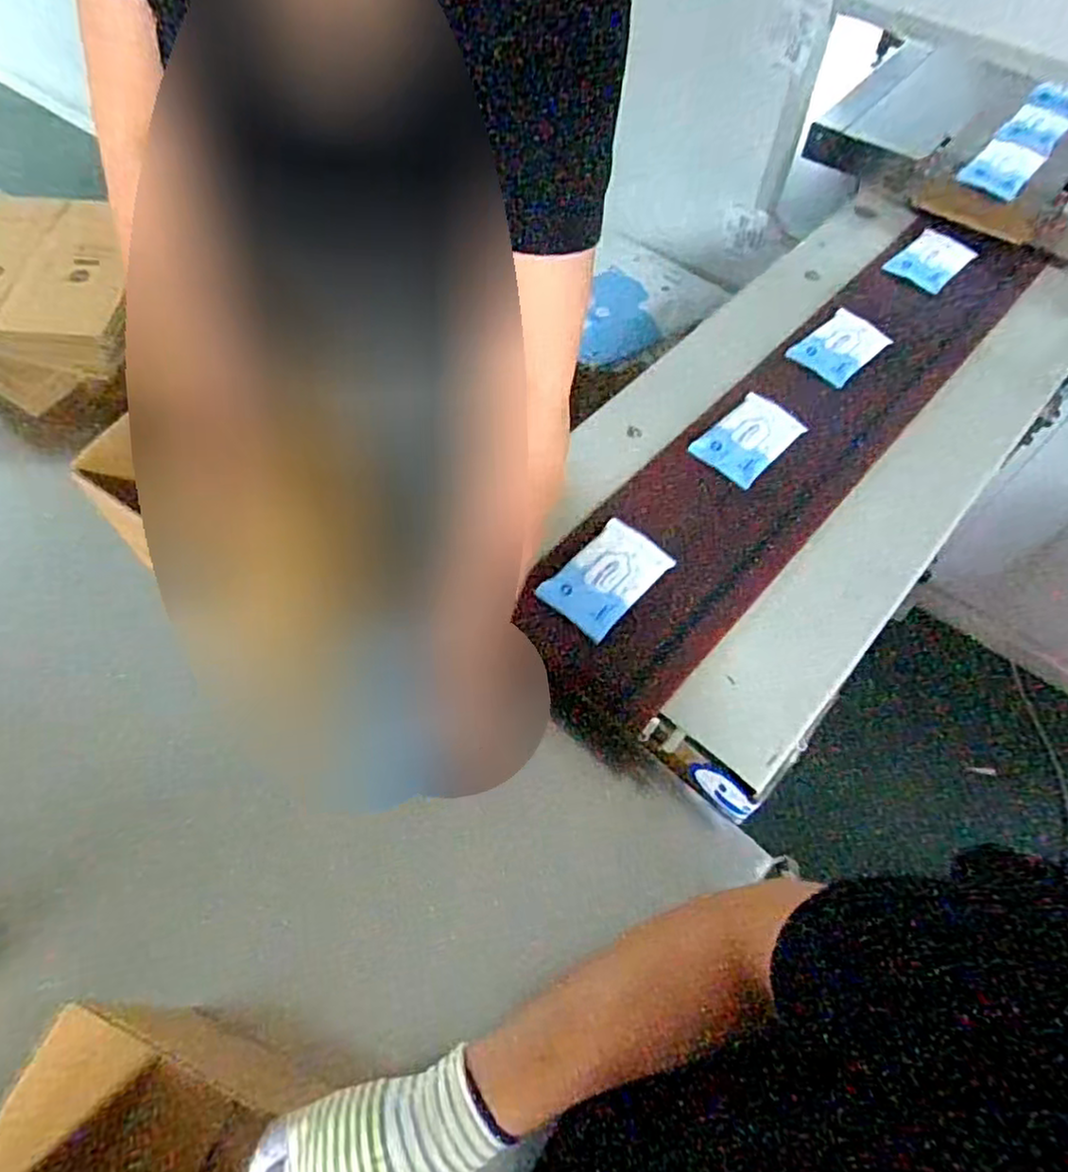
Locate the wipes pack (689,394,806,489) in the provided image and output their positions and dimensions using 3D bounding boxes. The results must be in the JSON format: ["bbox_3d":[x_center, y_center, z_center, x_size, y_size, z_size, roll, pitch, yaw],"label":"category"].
[{"bbox_3d":[0.281,-0.194,0.910,0.090,0.024,0.161,39,66,20],"label":"wipes pack"}]

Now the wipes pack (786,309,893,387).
[{"bbox_3d":[0.466,-0.363,1.061,0.163,0.030,0.092,-40,67,-22],"label":"wipes pack"}]

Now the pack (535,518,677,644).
[{"bbox_3d":[0.082,-0.013,0.775,0.086,0.027,0.149,38,66,20],"label":"pack"}]

